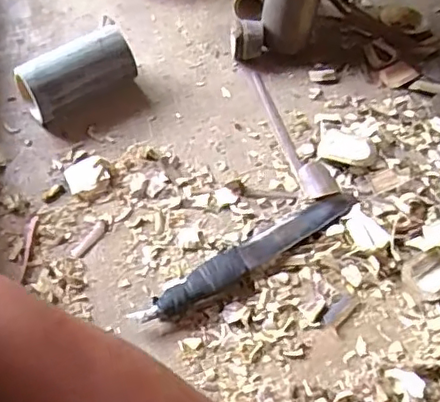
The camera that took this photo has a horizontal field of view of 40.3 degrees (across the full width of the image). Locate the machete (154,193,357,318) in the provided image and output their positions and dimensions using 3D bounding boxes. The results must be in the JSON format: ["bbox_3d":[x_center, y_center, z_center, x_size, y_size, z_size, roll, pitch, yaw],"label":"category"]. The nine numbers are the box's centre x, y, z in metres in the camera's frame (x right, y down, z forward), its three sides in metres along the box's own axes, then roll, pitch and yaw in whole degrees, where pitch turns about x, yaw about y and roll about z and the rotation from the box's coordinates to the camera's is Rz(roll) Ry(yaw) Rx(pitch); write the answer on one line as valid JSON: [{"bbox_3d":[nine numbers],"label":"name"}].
[{"bbox_3d":[0.044,0.051,0.656,0.255,0.020,0.036,-29,58,-18],"label":"machete"}]

